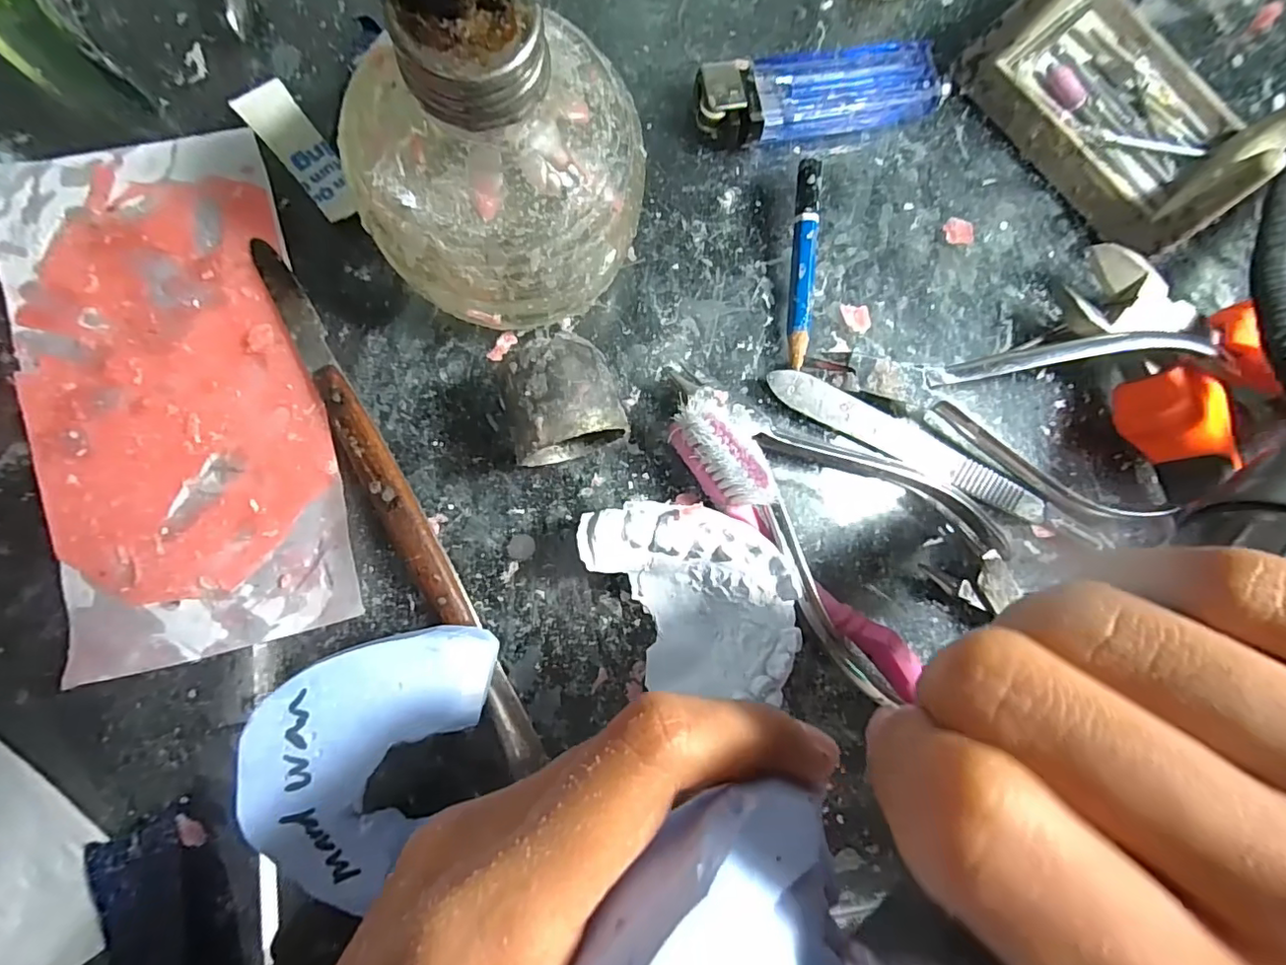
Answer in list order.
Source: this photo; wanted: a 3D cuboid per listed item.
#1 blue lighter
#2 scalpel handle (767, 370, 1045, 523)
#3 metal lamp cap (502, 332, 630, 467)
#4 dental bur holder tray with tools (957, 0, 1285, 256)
[{"bbox_3d":[0.060,-0.128,0.188,0.086,0.013,0.027,-14,87,-8],"label":"blue lighter"},{"bbox_3d":[0.087,-0.012,0.184,0.099,0.005,0.012,26,82,-4],"label":"scalpel handle"},{"bbox_3d":[-0.022,-0.022,0.159,0.030,0.032,0.030,-6,85,-8],"label":"metal lamp cap"},{"bbox_3d":[0.168,-0.134,0.186,0.063,0.043,0.089,-41,91,-9],"label":"dental bur holder tray with tools"}]

